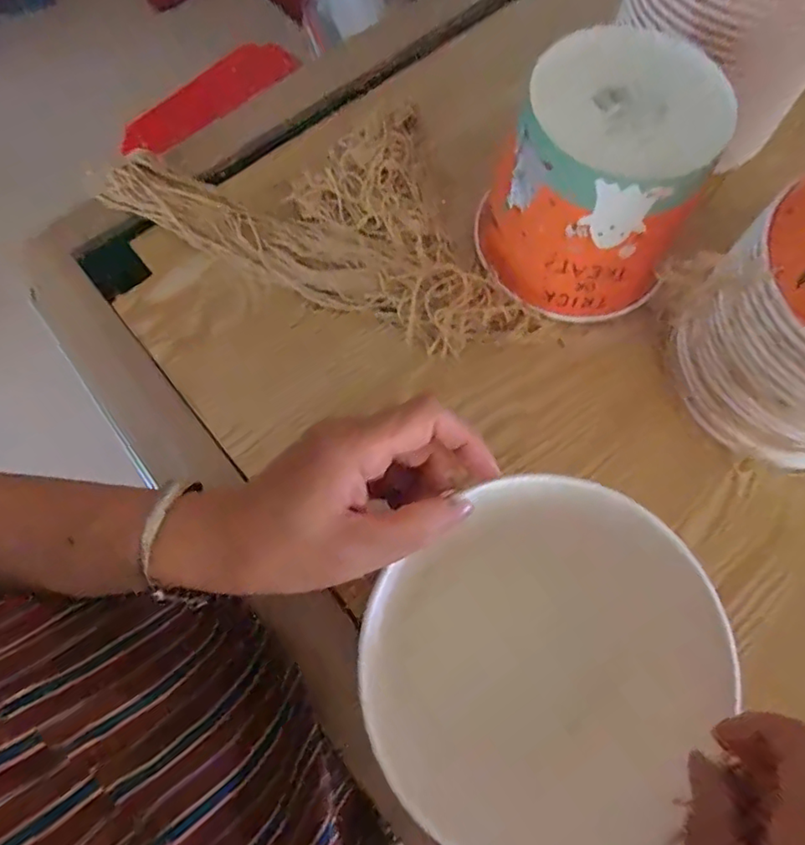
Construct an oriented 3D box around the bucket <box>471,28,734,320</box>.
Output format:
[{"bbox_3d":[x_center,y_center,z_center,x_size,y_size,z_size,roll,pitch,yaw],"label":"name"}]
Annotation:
[{"bbox_3d":[0.136,-0.169,0.409,0.131,0.143,0.133,0,68,1],"label":"bucket"}]

